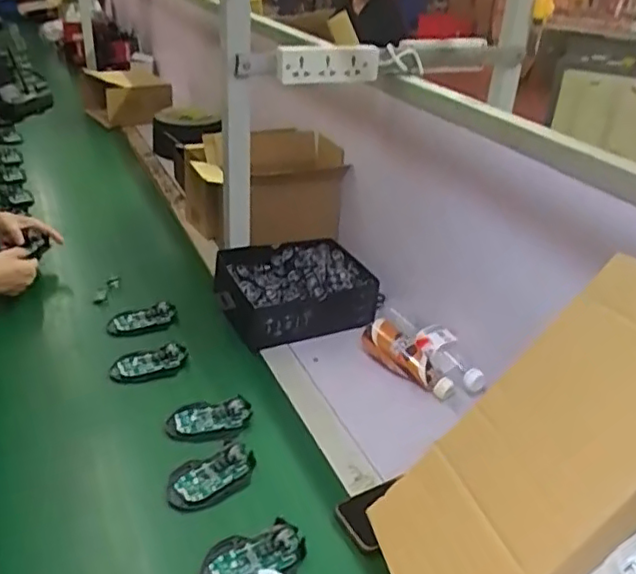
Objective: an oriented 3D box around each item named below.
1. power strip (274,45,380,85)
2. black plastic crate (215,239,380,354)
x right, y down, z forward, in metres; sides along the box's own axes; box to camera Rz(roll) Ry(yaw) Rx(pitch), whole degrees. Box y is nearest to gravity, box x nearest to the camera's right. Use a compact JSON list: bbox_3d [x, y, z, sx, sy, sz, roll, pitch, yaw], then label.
[{"bbox_3d":[0.020,-0.348,0.985,0.169,0.063,0.044,-16,34,-28],"label":"power strip"},{"bbox_3d":[-0.045,0.006,1.106,0.255,0.089,0.194,-13,33,-25],"label":"black plastic crate"}]

